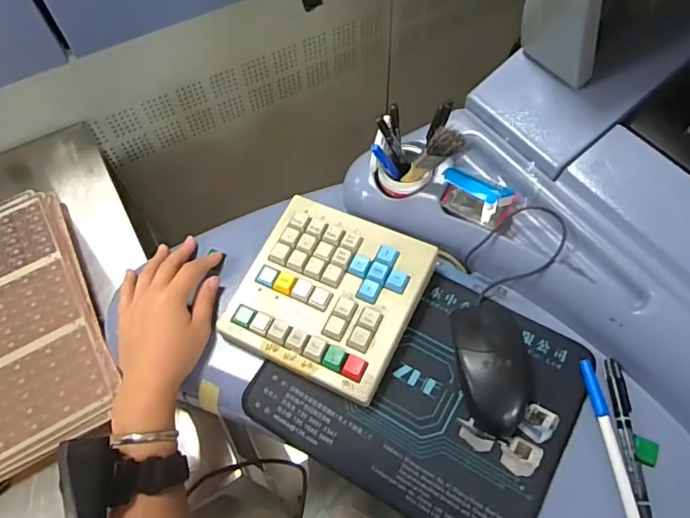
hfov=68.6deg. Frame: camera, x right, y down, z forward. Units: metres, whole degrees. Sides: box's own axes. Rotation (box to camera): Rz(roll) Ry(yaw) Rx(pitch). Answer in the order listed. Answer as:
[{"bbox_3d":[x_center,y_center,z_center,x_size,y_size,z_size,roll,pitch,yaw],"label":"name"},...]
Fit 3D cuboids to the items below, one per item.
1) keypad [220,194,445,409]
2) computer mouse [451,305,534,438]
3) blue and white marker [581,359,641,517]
[{"bbox_3d":[-0.016,0.029,0.472,0.159,0.030,0.159,23,63,15],"label":"keypad"},{"bbox_3d":[0.131,0.092,0.436,0.068,0.033,0.105,-3,60,0],"label":"computer mouse"},{"bbox_3d":[0.217,0.161,0.406,0.011,0.010,0.161,-4,60,0],"label":"blue and white marker"}]

